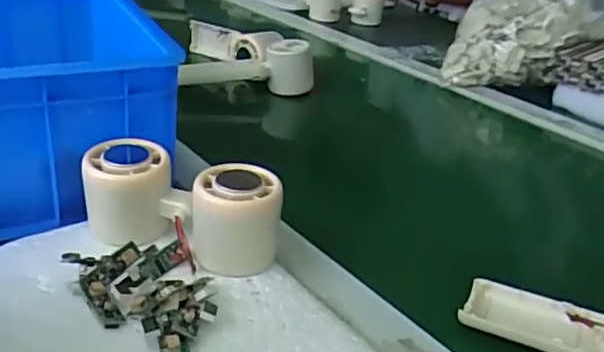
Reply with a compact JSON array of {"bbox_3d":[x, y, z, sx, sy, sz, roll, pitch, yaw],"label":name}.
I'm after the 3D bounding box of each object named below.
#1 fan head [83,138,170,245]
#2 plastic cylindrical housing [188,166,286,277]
[{"bbox_3d":[-0.117,0.011,0.405,0.055,0.051,0.054,-2,28,-15],"label":"fan head"},{"bbox_3d":[-0.042,0.028,0.390,0.057,0.057,0.051,1,28,-9],"label":"plastic cylindrical housing"}]

